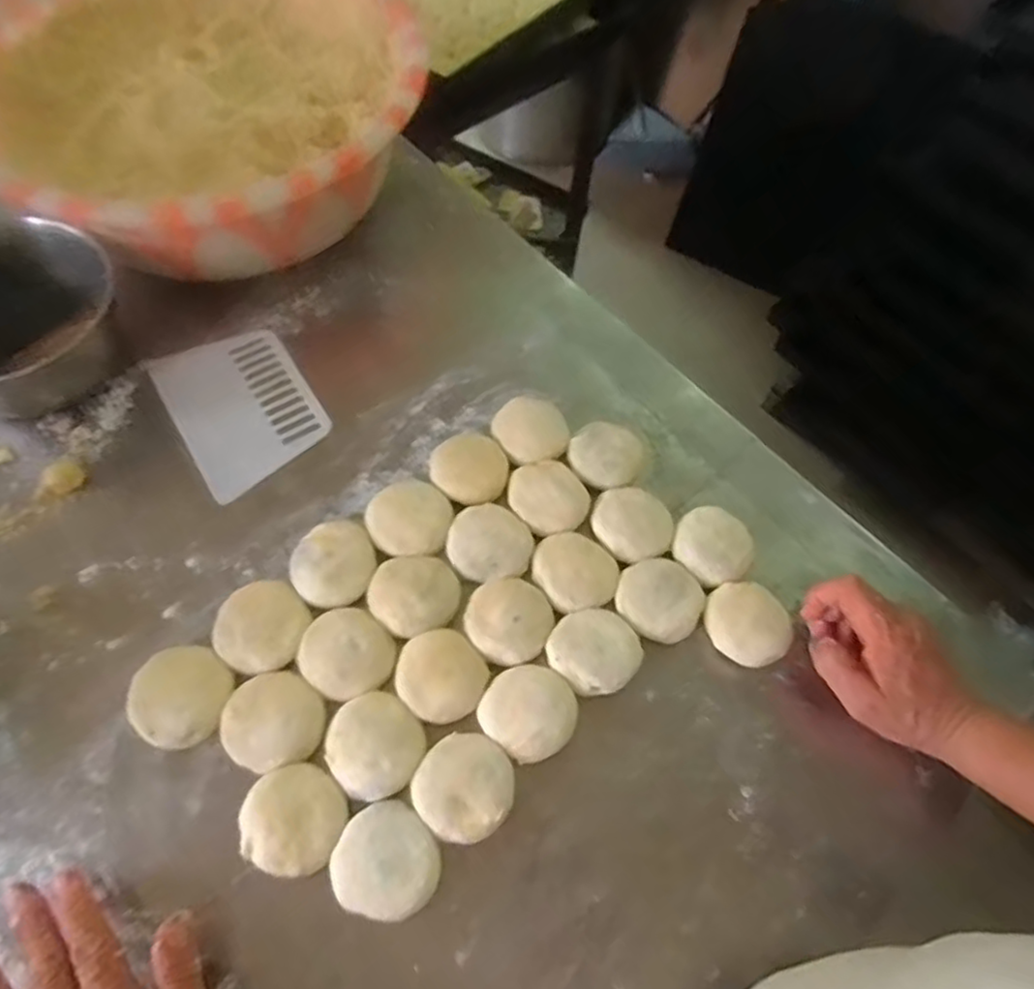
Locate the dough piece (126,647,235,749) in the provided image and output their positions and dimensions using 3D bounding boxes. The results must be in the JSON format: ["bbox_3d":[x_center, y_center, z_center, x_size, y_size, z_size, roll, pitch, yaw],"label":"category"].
[{"bbox_3d":[-0.235,0.140,0.481,0.064,0.023,0.065,2,61,-3],"label":"dough piece"}]

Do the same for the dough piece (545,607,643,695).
[{"bbox_3d":[0.057,0.113,0.504,0.063,0.017,0.062,2,61,-3],"label":"dough piece"}]

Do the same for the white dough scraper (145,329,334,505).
[{"bbox_3d":[-0.244,-0.082,0.613,0.114,0.004,0.160,-29,67,-18],"label":"white dough scraper"}]

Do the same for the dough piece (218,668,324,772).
[{"bbox_3d":[-0.168,0.156,0.476,0.064,0.016,0.063,2,61,-3],"label":"dough piece"}]

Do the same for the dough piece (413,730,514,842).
[{"bbox_3d":[-0.034,0.195,0.460,0.064,0.021,0.064,2,61,-3],"label":"dough piece"}]

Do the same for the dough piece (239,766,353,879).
[{"bbox_3d":[-0.144,0.208,0.443,0.064,0.012,0.062,2,61,-3],"label":"dough piece"}]

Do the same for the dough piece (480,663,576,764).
[{"bbox_3d":[0.009,0.151,0.484,0.064,0.023,0.062,2,61,-3],"label":"dough piece"}]

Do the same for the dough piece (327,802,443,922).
[{"bbox_3d":[-0.084,0.234,0.437,0.063,0.014,0.065,2,61,-3],"label":"dough piece"}]

